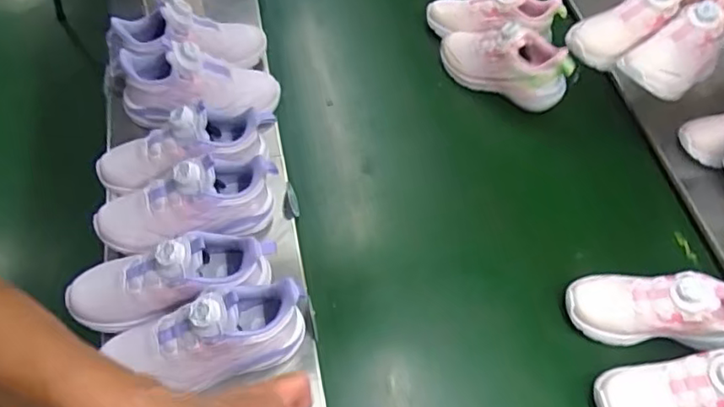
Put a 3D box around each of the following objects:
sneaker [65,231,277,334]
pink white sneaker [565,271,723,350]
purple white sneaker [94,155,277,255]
[{"bbox_3d":[-0.214,0.086,0.674,0.236,0.125,0.081,-15,56,3],"label":"sneaker"},{"bbox_3d":[0.366,0.125,0.721,0.226,0.092,0.071,0,55,13],"label":"pink white sneaker"},{"bbox_3d":[-0.215,-0.007,0.720,0.222,0.094,0.084,-15,57,-12],"label":"purple white sneaker"}]

